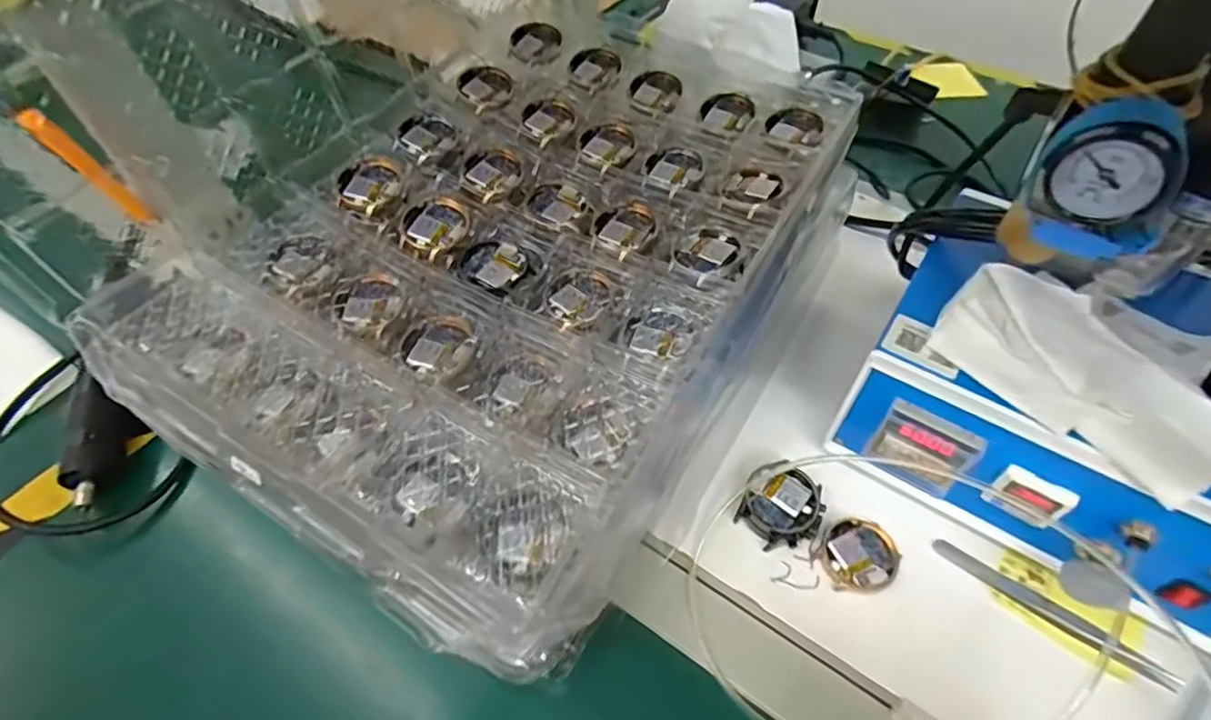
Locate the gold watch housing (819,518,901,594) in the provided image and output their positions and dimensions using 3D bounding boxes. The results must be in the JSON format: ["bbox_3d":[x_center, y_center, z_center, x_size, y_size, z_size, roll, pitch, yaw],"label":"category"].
[{"bbox_3d":[0.155,0.119,0.366,0.046,0.008,0.042,-7,53,-4],"label":"gold watch housing"}]

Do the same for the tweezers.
[{"bbox_3d":[0.258,0.145,0.350,0.129,0.006,0.014,30,59,22],"label":"tweezers"}]

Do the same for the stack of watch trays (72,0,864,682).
[{"bbox_3d":[-0.055,-0.067,0.424,0.332,0.113,0.442,27,58,20],"label":"stack of watch trays"}]

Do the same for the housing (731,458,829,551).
[{"bbox_3d":[0.113,0.091,0.378,0.046,0.019,0.051,26,57,19],"label":"housing"}]

